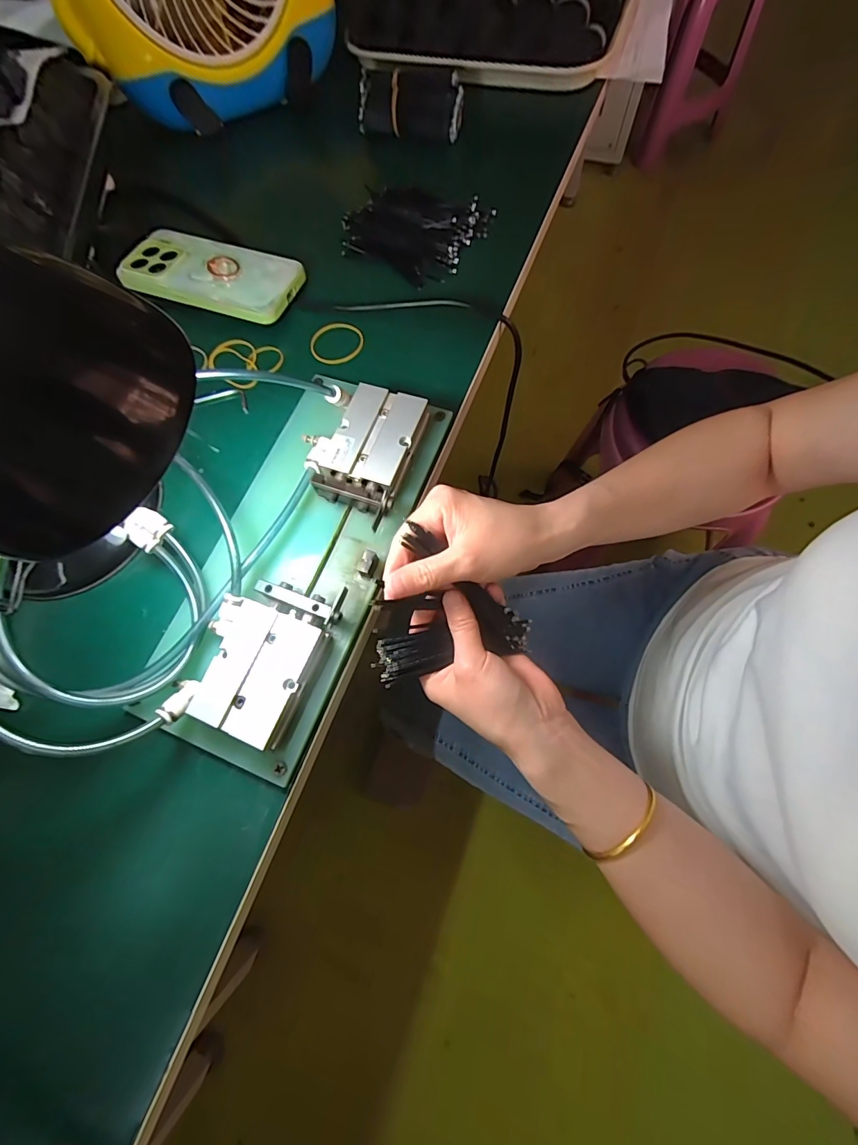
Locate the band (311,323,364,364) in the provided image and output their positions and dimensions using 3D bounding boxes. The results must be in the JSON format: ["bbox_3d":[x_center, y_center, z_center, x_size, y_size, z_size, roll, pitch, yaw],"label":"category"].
[{"bbox_3d":[-0.079,-0.199,0.372,0.045,0.006,0.041,0,74,5],"label":"band"}]

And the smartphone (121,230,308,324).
[{"bbox_3d":[-0.191,-0.267,0.382,0.150,0.013,0.075,17,73,8],"label":"smartphone"}]

